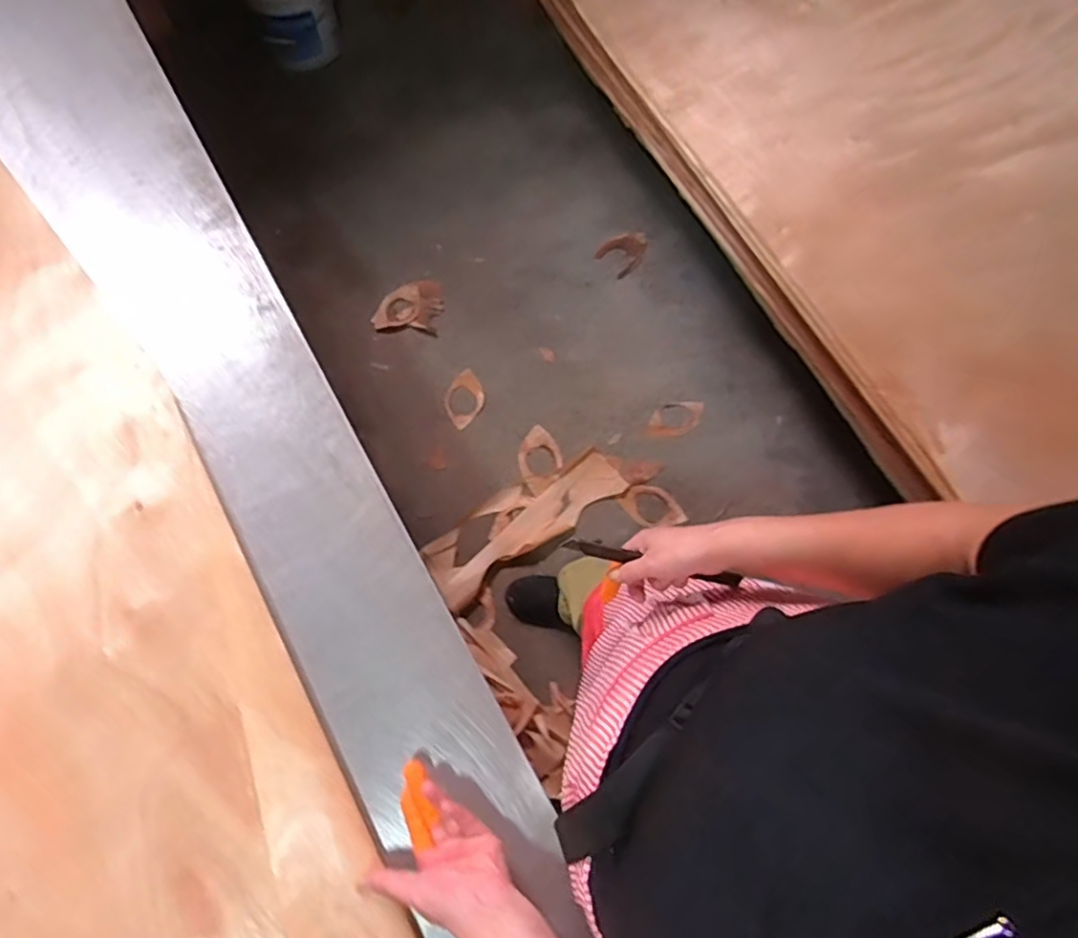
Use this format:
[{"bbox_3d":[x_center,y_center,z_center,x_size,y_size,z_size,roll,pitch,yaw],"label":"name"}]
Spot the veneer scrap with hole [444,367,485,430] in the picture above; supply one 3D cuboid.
[{"bbox_3d":[-0.191,-0.180,1.593,0.112,0.008,0.132,44,74,6],"label":"veneer scrap with hole"}]

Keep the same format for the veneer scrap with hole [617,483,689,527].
[{"bbox_3d":[0.269,0.092,1.485,0.100,0.011,0.148,-43,70,-4],"label":"veneer scrap with hole"}]

